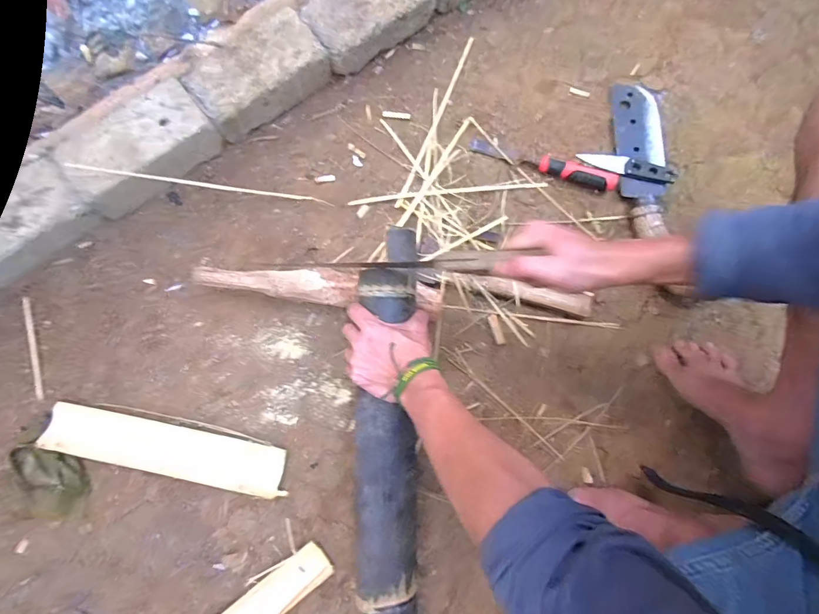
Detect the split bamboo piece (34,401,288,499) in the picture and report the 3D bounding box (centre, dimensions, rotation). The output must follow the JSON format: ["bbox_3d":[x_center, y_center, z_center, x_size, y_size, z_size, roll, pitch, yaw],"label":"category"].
[{"bbox_3d":[-0.347,0.201,0.587,0.340,0.016,0.067,12,79,1],"label":"split bamboo piece"}]

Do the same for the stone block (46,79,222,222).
[{"bbox_3d":[-0.407,-0.244,0.628,0.208,0.077,0.150,-40,86,-6],"label":"stone block"}]

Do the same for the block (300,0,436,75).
[{"bbox_3d":[-0.063,-0.480,0.683,0.207,0.076,0.120,-36,85,-6],"label":"block"}]

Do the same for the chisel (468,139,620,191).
[{"bbox_3d":[0.219,-0.239,0.673,0.241,0.023,0.033,18,80,2],"label":"chisel"}]

